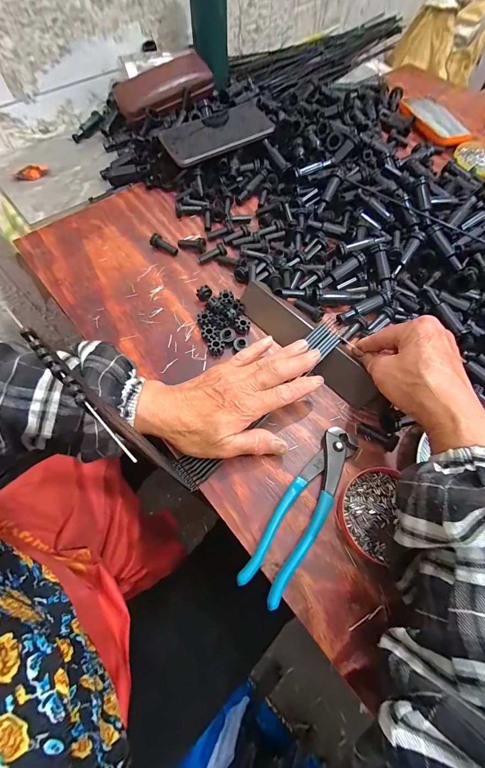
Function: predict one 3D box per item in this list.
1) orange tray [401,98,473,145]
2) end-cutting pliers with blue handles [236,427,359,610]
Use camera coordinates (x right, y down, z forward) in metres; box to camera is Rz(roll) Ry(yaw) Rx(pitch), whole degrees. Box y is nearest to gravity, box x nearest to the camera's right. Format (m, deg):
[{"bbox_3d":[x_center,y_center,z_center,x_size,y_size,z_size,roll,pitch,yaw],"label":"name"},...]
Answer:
[{"bbox_3d":[0.351,-0.481,0.572,0.091,0.012,0.141,-8,65,-5],"label":"orange tray"},{"bbox_3d":[0.057,0.110,0.285,0.039,0.013,0.162,33,68,14],"label":"end-cutting pliers with blue handles"}]

